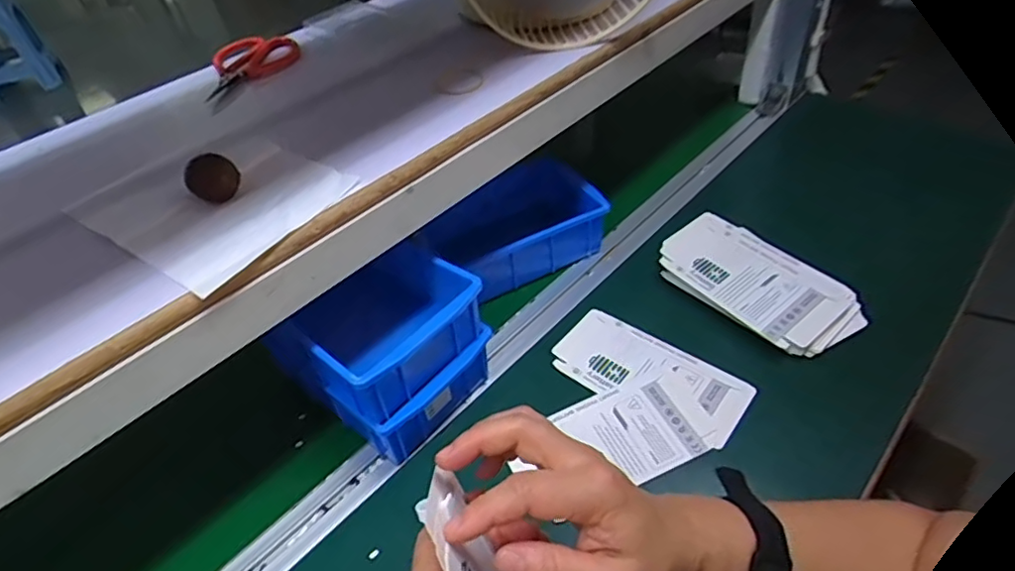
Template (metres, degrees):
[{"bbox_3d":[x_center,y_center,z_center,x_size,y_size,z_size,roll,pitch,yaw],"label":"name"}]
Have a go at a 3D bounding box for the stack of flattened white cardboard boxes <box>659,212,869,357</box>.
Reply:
[{"bbox_3d":[0.248,-0.005,0.611,0.102,0.030,0.189,-26,47,-20],"label":"stack of flattened white cardboard boxes"}]

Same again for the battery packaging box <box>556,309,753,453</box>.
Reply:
[{"bbox_3d":[0.131,0.080,0.558,0.174,0.005,0.079,25,51,29],"label":"battery packaging box"}]

